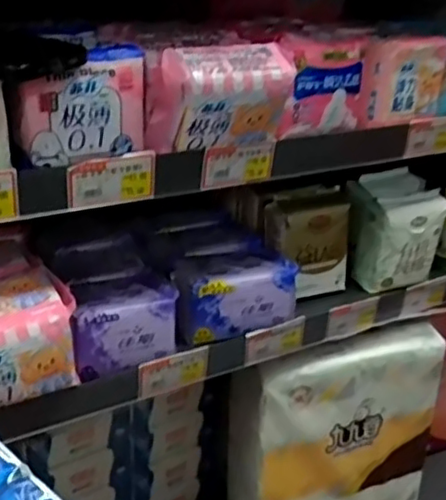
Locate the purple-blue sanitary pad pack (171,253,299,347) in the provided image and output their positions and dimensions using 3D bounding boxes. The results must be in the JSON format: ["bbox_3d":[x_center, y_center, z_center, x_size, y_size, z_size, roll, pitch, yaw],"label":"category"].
[{"bbox_3d":[0.009,0.048,0.683,0.125,0.070,0.071,-12,30,-30],"label":"purple-blue sanitary pad pack"}]

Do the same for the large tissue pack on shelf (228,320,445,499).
[{"bbox_3d":[0.151,0.238,0.839,0.265,0.287,0.093,-7,28,-22],"label":"large tissue pack on shelf"}]

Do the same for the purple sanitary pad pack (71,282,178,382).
[{"bbox_3d":[-0.096,0.073,0.617,0.101,0.065,0.055,-12,30,-30],"label":"purple sanitary pad pack"}]

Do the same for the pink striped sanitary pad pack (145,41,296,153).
[{"bbox_3d":[-0.003,-0.126,0.538,0.107,0.083,0.063,-9,29,-25],"label":"pink striped sanitary pad pack"}]

